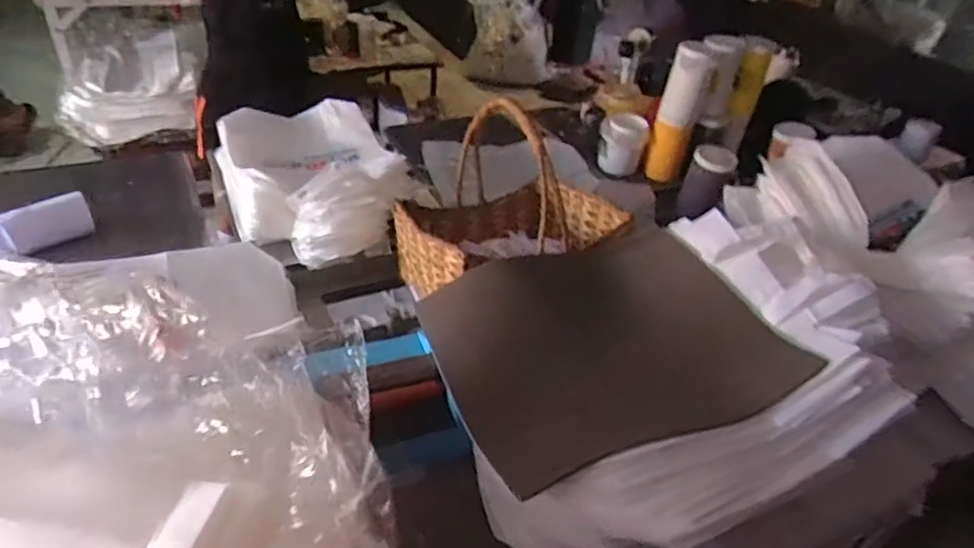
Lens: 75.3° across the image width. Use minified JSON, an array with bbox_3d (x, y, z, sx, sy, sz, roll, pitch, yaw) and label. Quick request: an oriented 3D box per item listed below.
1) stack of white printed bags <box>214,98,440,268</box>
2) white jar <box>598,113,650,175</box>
[{"bbox_3d":[-0.377,-0.229,1.346,0.341,0.163,0.552,-12,41,-23],"label":"stack of white printed bags"},{"bbox_3d":[0.347,-0.330,1.622,0.122,0.135,0.106,12,37,6],"label":"white jar"}]

